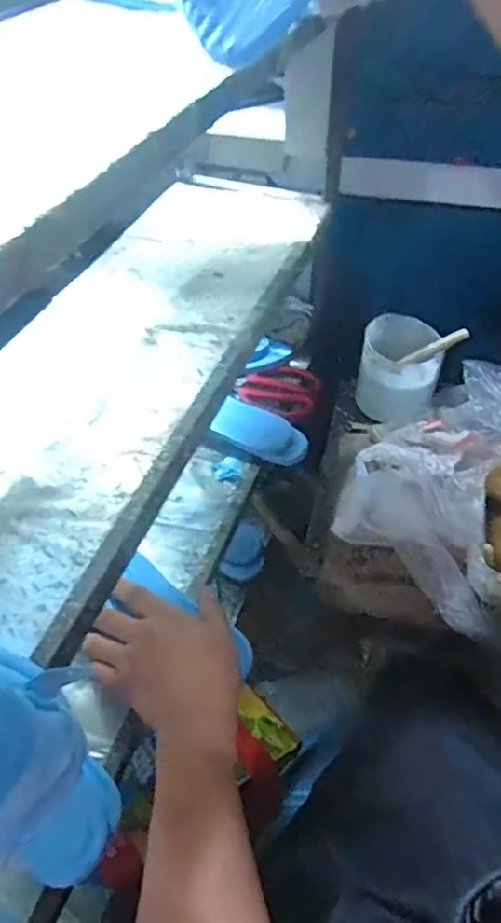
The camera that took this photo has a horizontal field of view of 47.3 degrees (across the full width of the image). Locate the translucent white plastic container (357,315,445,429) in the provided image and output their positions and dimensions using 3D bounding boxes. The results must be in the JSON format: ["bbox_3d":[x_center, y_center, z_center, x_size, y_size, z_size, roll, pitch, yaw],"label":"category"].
[{"bbox_3d":[0.175,-0.106,0.680,0.091,0.087,0.094,9,49,8],"label":"translucent white plastic container"}]

